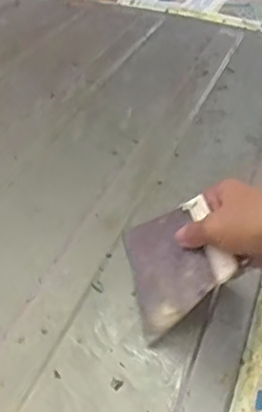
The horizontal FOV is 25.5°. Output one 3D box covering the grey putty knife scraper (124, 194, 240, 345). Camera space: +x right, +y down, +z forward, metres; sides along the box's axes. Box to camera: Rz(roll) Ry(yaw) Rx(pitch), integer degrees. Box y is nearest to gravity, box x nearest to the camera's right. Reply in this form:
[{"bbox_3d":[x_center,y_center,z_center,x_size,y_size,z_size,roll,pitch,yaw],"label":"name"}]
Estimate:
[{"bbox_3d":[0.038,0.050,0.540,0.100,0.013,0.130,-34,42,14],"label":"grey putty knife scraper"}]

